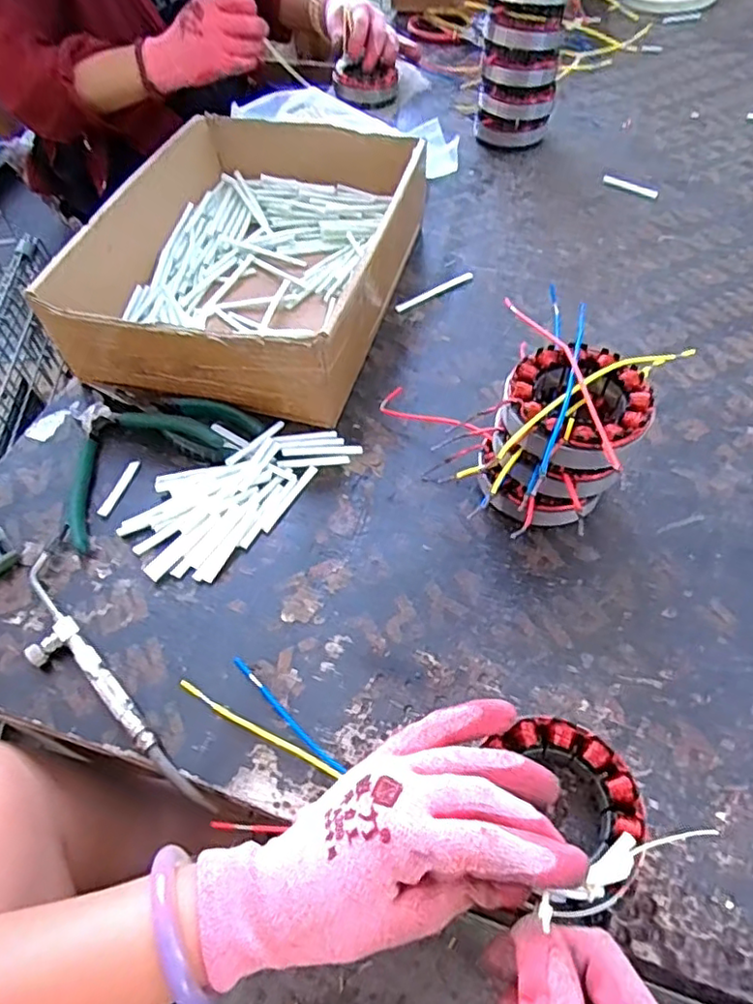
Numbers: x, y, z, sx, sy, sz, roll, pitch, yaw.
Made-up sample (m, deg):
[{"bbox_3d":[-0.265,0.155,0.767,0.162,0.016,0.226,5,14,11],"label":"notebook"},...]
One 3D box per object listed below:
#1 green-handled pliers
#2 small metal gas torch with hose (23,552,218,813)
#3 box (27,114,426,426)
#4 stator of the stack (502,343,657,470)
[{"bbox_3d":[-0.180,-0.046,0.472,0.156,0.014,0.109,-35,60,-20],"label":"green-handled pliers"},{"bbox_3d":[-0.174,0.109,0.368,0.035,0.013,0.206,-38,61,-21],"label":"small metal gas torch with hose"},{"bbox_3d":[-0.101,-0.230,0.562,0.241,0.093,0.342,13,56,12],"label":"box"},{"bbox_3d":[0.121,-0.058,0.371,0.083,0.025,0.097,13,56,12],"label":"stator of the stack"}]

